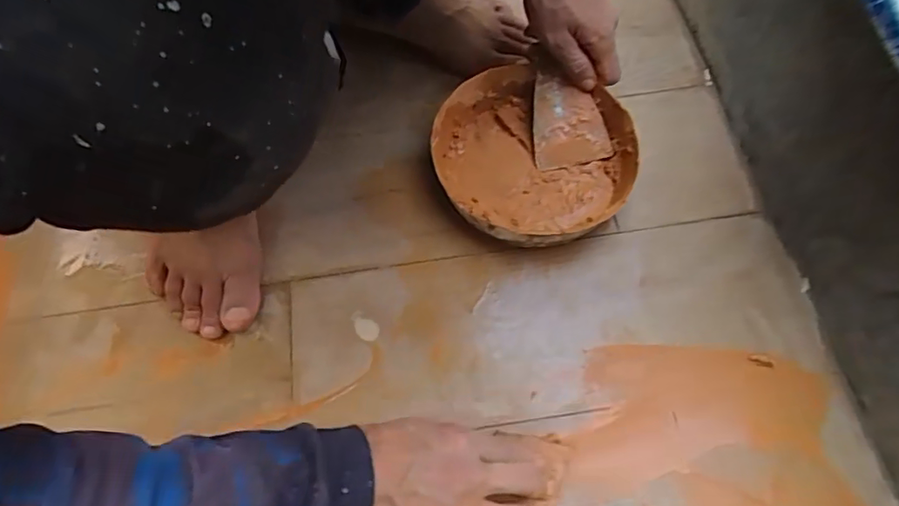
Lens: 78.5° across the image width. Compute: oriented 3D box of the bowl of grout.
[{"bbox_3d":[0.078,-0.091,0.514,0.178,0.049,0.177,-1,65,2],"label":"bowl of grout"}]

